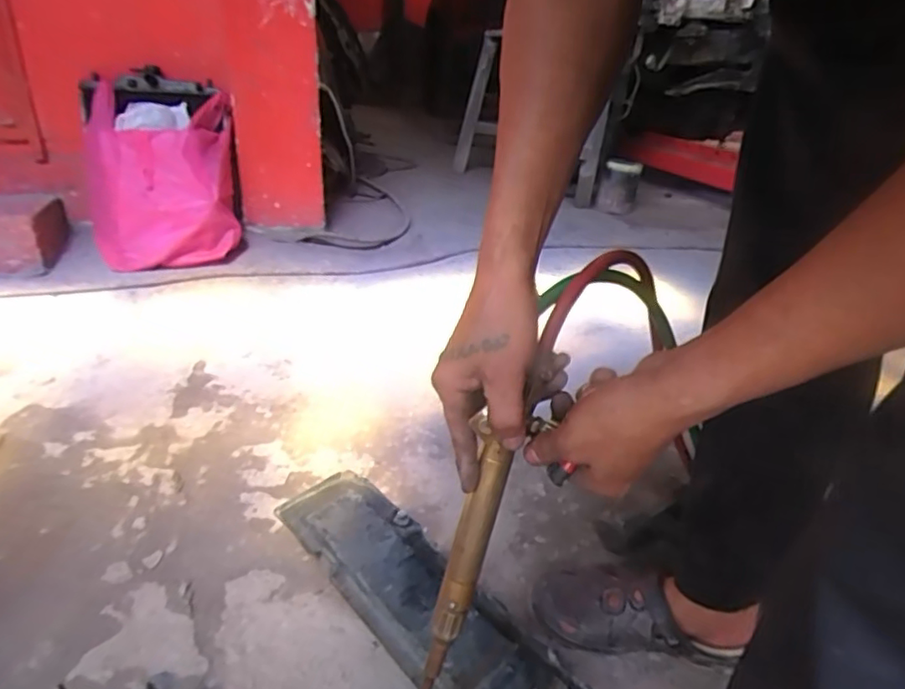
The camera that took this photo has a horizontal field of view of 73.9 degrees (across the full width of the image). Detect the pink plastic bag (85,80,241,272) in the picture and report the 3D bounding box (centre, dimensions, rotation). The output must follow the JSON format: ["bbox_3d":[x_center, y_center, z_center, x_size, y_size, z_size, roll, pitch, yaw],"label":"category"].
[{"bbox_3d":[-0.829,-0.456,1.735,0.384,0.429,0.413,-11,29,-26],"label":"pink plastic bag"}]

